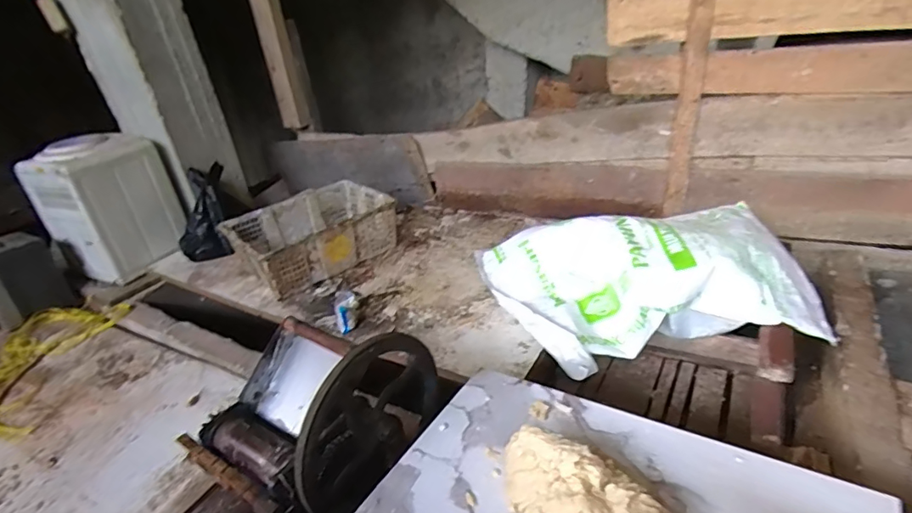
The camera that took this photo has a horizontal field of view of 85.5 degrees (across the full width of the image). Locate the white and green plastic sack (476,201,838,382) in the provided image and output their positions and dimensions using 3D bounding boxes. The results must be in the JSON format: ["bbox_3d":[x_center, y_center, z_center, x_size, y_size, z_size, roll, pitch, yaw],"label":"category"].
[{"bbox_3d":[0.424,0.046,1.119,0.670,0.188,0.439,-10,29,-4],"label":"white and green plastic sack"}]

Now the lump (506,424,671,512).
[{"bbox_3d":[0.131,0.241,0.519,0.171,0.075,0.085,0,28,18],"label":"lump"}]

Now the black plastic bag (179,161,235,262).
[{"bbox_3d":[-0.875,-0.156,1.724,0.204,0.344,0.097,-3,-7,9],"label":"black plastic bag"}]

